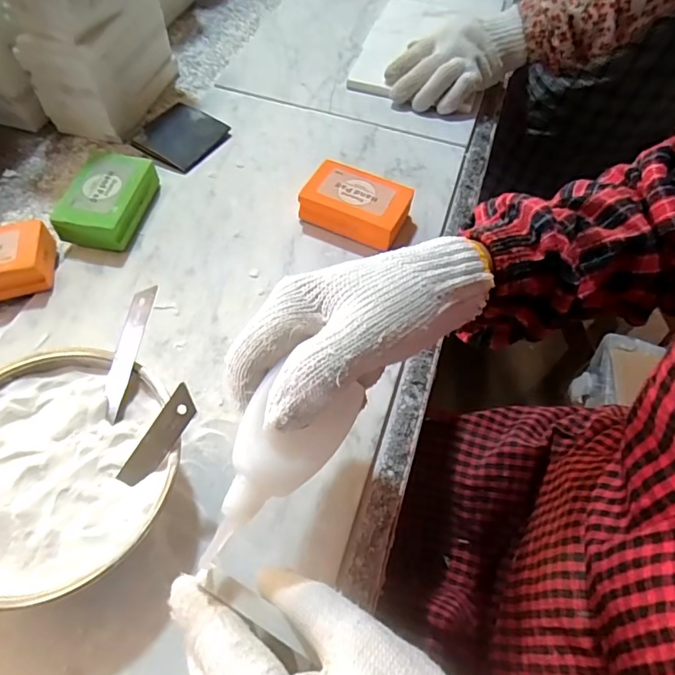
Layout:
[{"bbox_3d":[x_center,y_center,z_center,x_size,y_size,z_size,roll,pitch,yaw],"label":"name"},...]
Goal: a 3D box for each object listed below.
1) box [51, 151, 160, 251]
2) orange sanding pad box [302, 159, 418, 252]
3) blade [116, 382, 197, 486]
[{"bbox_3d":[-0.207,-0.126,0.452,0.061,0.033,0.098,4,56,2],"label":"box"},{"bbox_3d":[0.019,-0.123,0.461,0.093,0.034,0.058,24,59,14],"label":"orange sanding pad box"},{"bbox_3d":[-0.105,0.061,0.291,0.018,0.004,0.069,38,100,11],"label":"blade"}]

